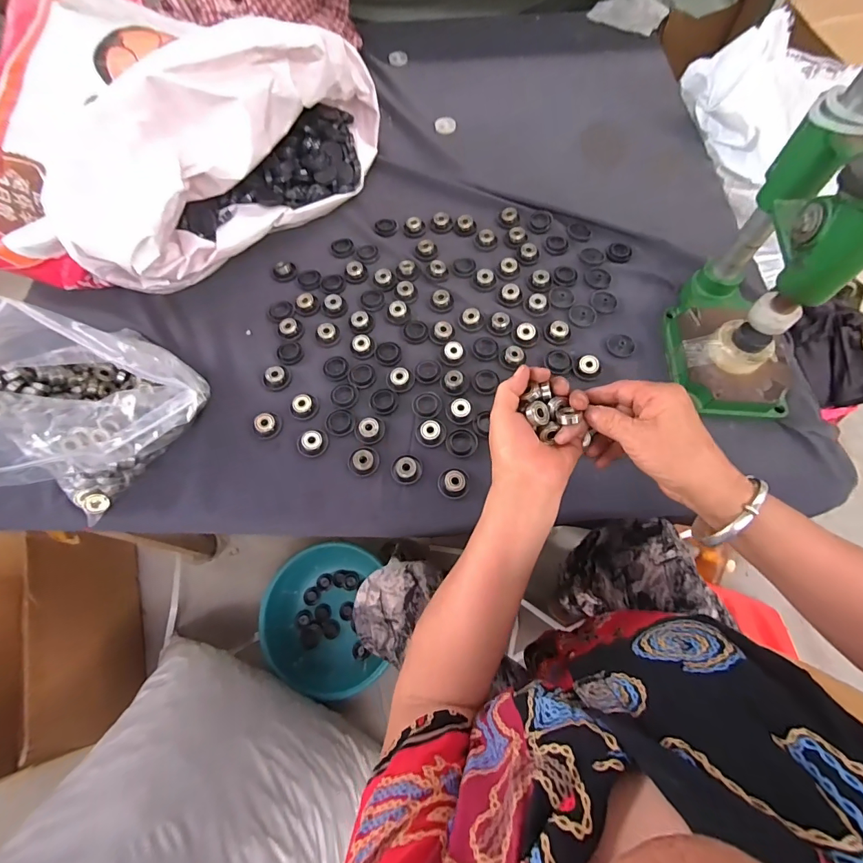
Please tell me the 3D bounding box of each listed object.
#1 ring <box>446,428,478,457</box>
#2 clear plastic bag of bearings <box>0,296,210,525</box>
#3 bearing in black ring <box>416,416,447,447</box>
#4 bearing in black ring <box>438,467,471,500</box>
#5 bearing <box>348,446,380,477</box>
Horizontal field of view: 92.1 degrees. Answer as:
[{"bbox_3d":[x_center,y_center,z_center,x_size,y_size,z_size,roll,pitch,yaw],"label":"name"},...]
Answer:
[{"bbox_3d":[0.034,0.011,0.459,0.034,0.004,0.032,-1,66,3],"label":"ring"},{"bbox_3d":[-0.352,-0.048,0.412,0.182,0.171,0.197,-40,70,-14],"label":"clear plastic bag of bearings"},{"bbox_3d":[-0.001,-0.002,0.462,0.033,0.011,0.037,-11,65,-2],"label":"bearing in black ring"},{"bbox_3d":[0.024,0.054,0.437,0.032,0.010,0.031,-1,66,3],"label":"bearing in black ring"},{"bbox_3d":[-0.074,0.029,0.450,0.032,0.015,0.033,-10,65,-1],"label":"bearing"}]

